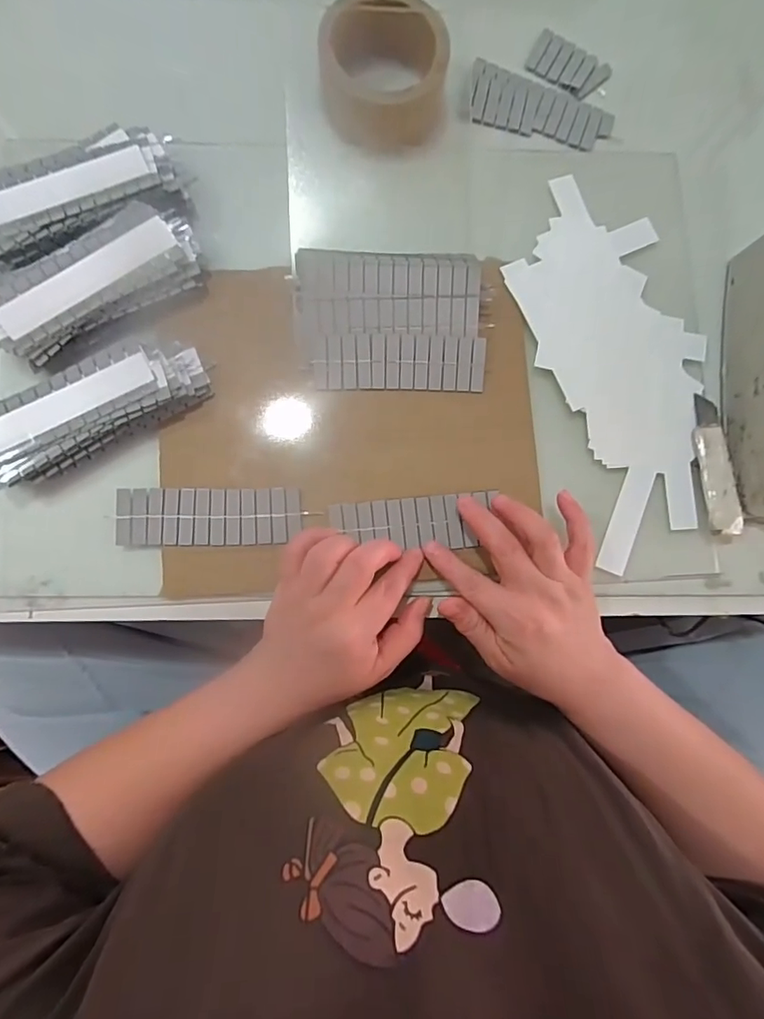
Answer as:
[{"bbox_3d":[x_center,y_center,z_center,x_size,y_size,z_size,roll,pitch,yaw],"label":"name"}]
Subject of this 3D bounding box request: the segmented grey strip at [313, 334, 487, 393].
[{"bbox_3d":[0.014,-0.108,0.383,0.124,0.004,0.039,0,101,-5],"label":"segmented grey strip"}]

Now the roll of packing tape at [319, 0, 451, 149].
[{"bbox_3d":[0.001,-0.325,0.393,0.092,0.045,0.095,1,83,-5],"label":"roll of packing tape"}]

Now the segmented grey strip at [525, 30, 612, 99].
[{"bbox_3d":[0.157,-0.372,0.437,0.064,0.004,0.042,28,82,-1],"label":"segmented grey strip"}]

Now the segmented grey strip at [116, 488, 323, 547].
[{"bbox_3d":[-0.119,0.005,0.367,0.126,0.004,0.040,0,83,-5],"label":"segmented grey strip"}]

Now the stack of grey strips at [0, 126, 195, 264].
[{"bbox_3d":[-0.221,-0.219,0.373,0.154,0.039,0.059,-25,86,-7],"label":"stack of grey strips"}]

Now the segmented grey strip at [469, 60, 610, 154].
[{"bbox_3d":[0.132,-0.332,0.431,0.117,0.004,0.052,12,82,-3],"label":"segmented grey strip"}]

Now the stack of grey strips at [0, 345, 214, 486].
[{"bbox_3d":[-0.201,-0.069,0.357,0.160,0.024,0.054,-28,86,-7],"label":"stack of grey strips"}]

